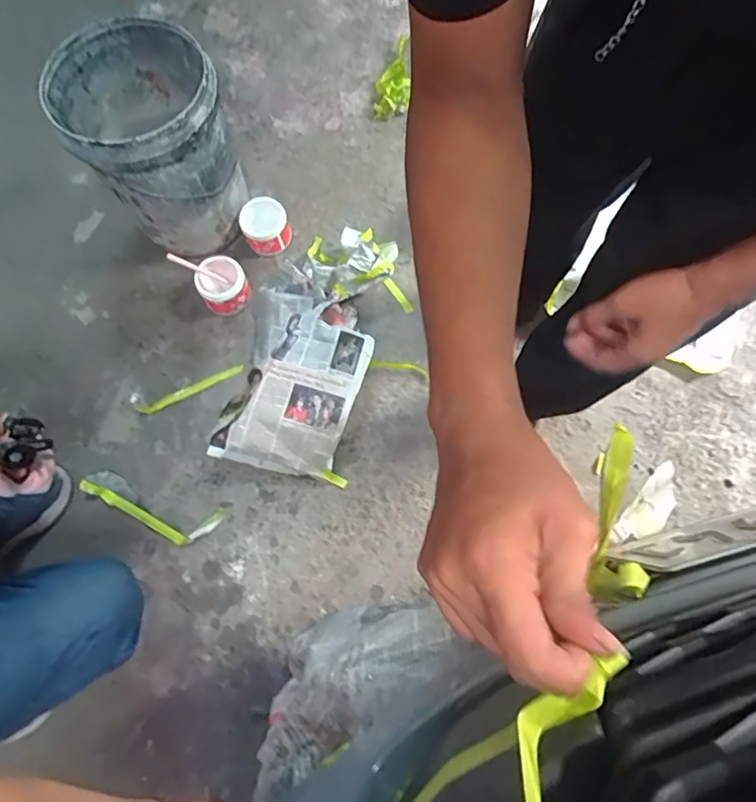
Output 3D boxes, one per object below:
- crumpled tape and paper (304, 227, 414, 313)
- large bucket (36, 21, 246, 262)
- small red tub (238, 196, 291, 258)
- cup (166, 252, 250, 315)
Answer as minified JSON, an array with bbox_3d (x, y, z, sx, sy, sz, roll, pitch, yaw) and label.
[{"bbox_3d":[-0.045,-0.315,1.204,0.241,0.102,0.170,4,73,2],"label":"crumpled tape and paper"},{"bbox_3d":[-0.457,-0.530,1.135,0.282,0.395,0.296,0,73,1],"label":"large bucket"},{"bbox_3d":[-0.267,-0.414,1.244,0.105,0.062,0.119,-25,74,-7],"label":"small red tub"},{"bbox_3d":[-0.363,-0.280,1.174,0.113,0.129,0.144,-39,76,-10],"label":"cup"}]

